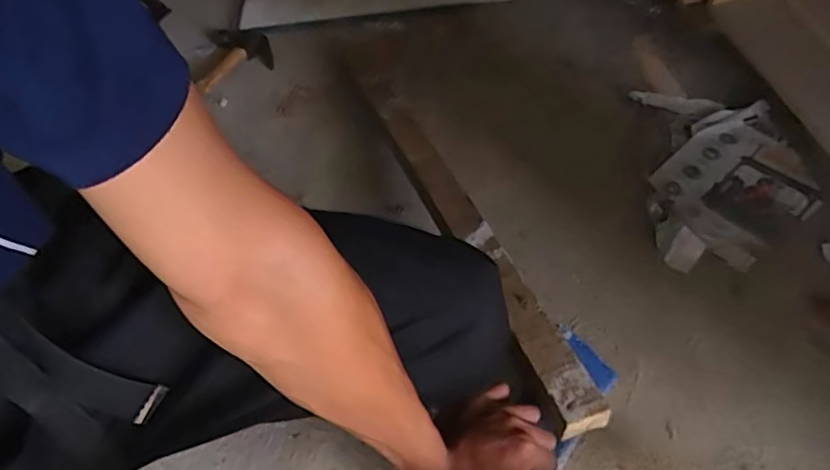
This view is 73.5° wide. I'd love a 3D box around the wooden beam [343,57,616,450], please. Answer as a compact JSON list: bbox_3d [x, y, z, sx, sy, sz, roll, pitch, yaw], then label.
[{"bbox_3d":[0.034,-0.050,0.671,0.050,0.042,0.627,-22,51,-9],"label":"wooden beam"}]

